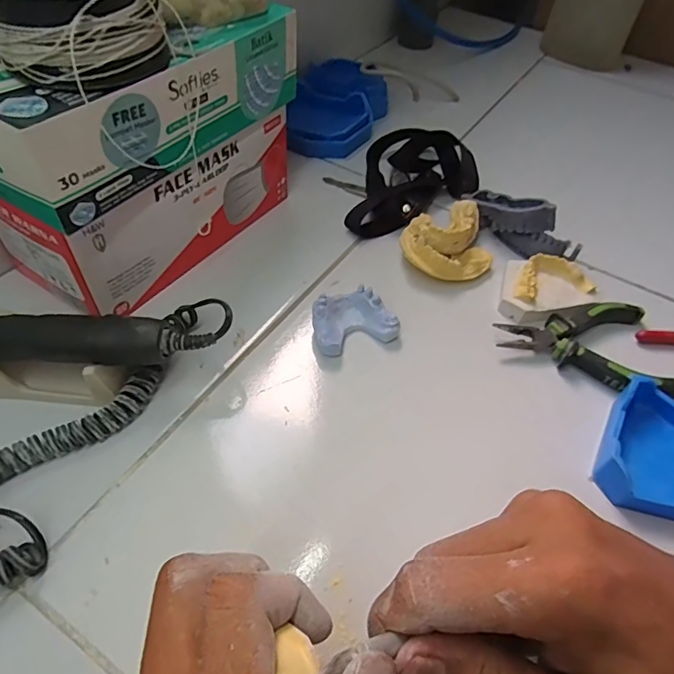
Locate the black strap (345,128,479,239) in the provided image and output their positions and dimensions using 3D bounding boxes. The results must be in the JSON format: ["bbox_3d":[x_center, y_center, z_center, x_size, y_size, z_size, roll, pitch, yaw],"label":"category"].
[{"bbox_3d":[0.075,-0.148,0.453,0.101,0.026,0.159,13,51,5],"label":"black strap"}]

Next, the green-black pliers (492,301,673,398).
[{"bbox_3d":[0.168,0.005,0.338,0.107,0.015,0.075,1,50,-4],"label":"green-black pliers"}]

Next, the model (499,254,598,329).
[{"bbox_3d":[0.156,-0.036,0.365,0.063,0.019,0.055,14,51,7],"label":"model"}]

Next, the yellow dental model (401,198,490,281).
[{"bbox_3d":[0.090,-0.081,0.395,0.071,0.028,0.082,15,51,7],"label":"yellow dental model"}]

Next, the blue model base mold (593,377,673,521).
[{"bbox_3d":[0.189,0.068,0.287,0.064,0.022,0.077,27,53,17],"label":"blue model base mold"}]

